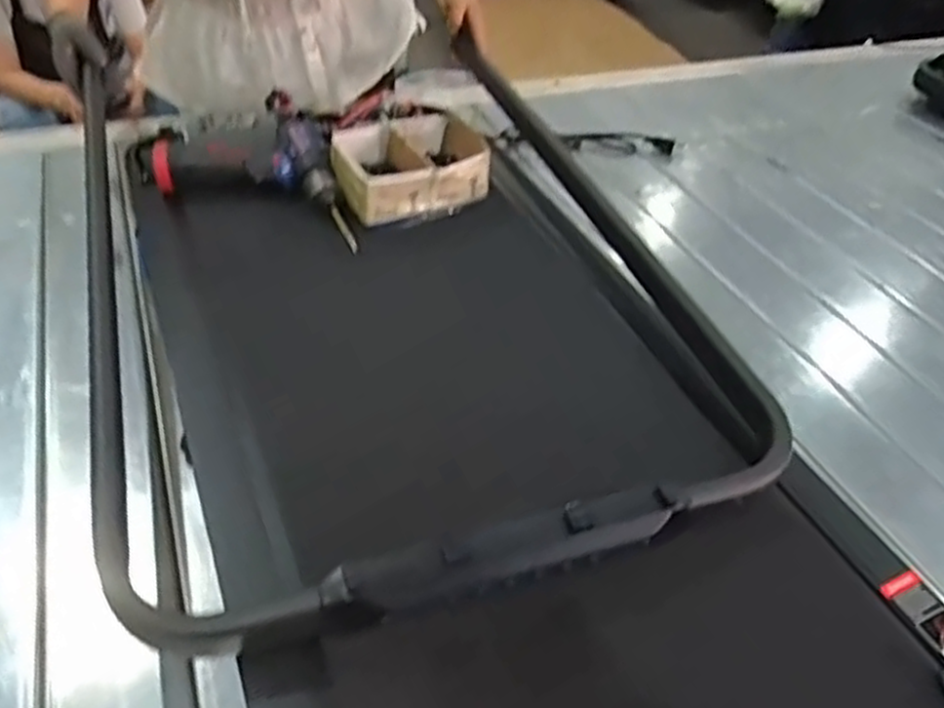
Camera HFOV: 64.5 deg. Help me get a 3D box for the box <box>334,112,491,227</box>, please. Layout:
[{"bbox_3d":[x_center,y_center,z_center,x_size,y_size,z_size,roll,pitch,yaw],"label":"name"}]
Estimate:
[{"bbox_3d":[-0.076,-0.232,0.933,0.194,0.060,0.147,-21,47,-26],"label":"box"}]

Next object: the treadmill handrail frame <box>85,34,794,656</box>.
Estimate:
[{"bbox_3d":[-0.089,-0.105,0.773,0.556,0.092,0.758,-11,43,-17],"label":"treadmill handrail frame"}]

